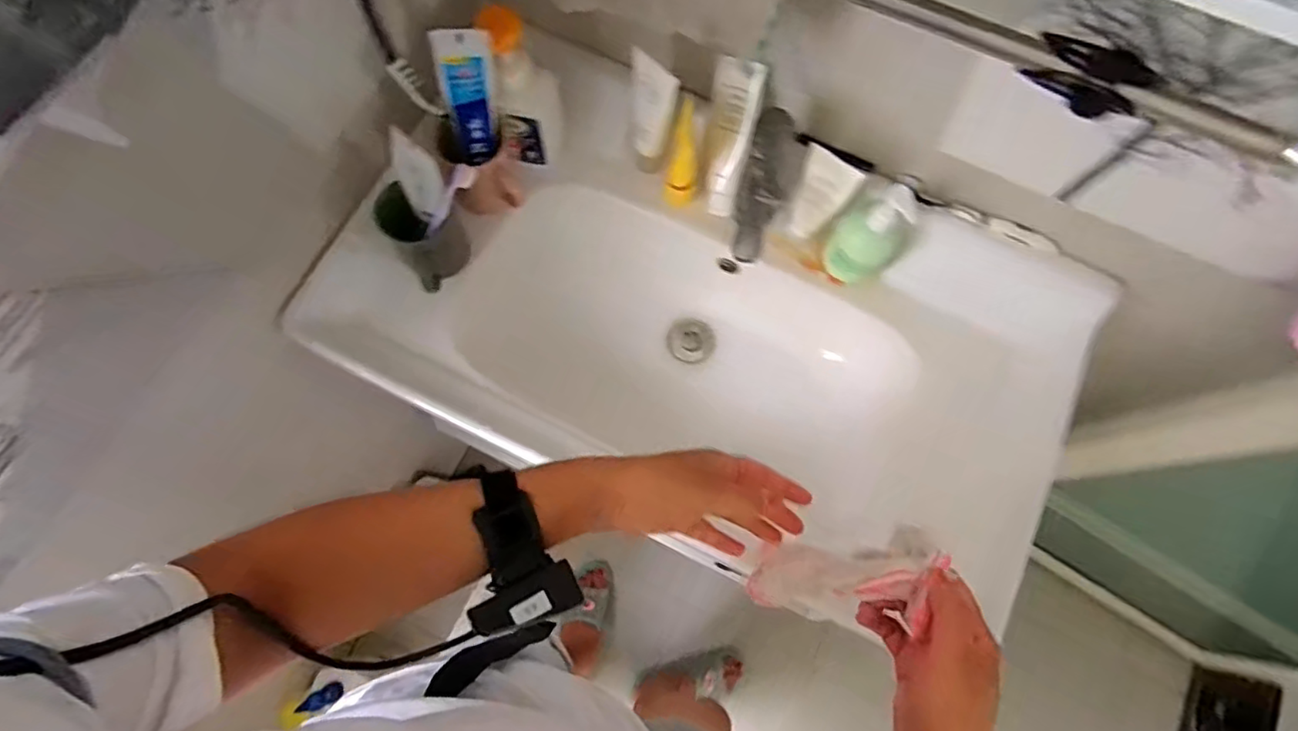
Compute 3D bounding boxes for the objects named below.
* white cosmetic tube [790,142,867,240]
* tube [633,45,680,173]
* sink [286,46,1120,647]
[{"bbox_3d":[0.190,-0.186,0.681,0.059,0.127,0.034,24,76,6],"label":"white cosmetic tube"},{"bbox_3d":[0.011,-0.280,0.686,0.055,0.144,0.029,35,62,16],"label":"tube"},{"bbox_3d":[0.052,-0.024,0.769,0.805,0.241,0.421,22,76,5],"label":"sink"}]

